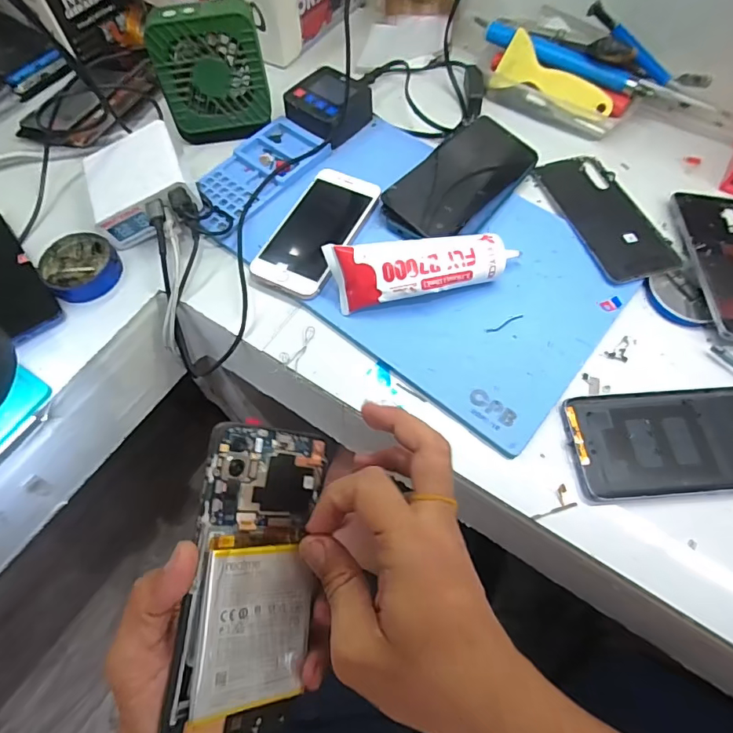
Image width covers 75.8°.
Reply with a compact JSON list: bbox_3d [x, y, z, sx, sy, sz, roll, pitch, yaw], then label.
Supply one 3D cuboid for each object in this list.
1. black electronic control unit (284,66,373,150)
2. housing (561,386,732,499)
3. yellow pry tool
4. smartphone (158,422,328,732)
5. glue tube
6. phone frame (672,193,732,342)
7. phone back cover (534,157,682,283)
[{"bbox_3d":[-0.039,-0.268,0.478,0.067,0.028,0.075,34,69,17],"label":"black electronic control unit"},{"bbox_3d":[0.236,0.051,0.342,0.172,0.011,0.076,-5,63,-1],"label":"housing"},{"bbox_3d":[0.191,-0.287,0.486,0.123,0.051,0.008,40,27,8],"label":"yellow pry tool"},{"bbox_3d":[-0.059,0.110,0.250,0.068,0.010,0.153,14,73,-36],"label":"smartphone"},{"bbox_3d":[0.049,-0.077,0.384,0.156,0.045,0.043,-9,64,-3],"label":"glue tube"},{"bbox_3d":[0.321,-0.090,0.413,0.078,0.012,0.167,8,62,-12],"label":"phone frame"},{"bbox_3d":[0.221,-0.143,0.438,0.076,0.006,0.152,-13,61,-12],"label":"phone back cover"}]

